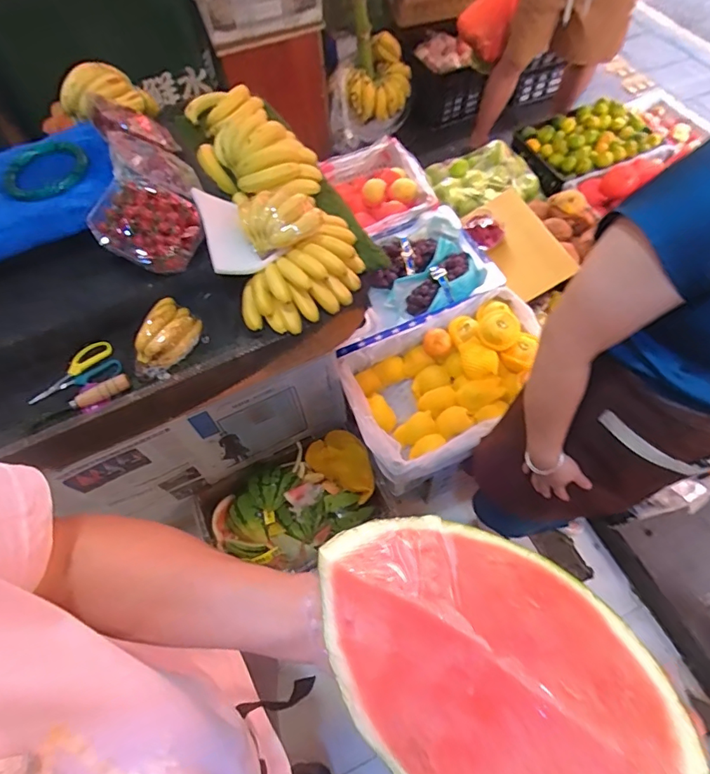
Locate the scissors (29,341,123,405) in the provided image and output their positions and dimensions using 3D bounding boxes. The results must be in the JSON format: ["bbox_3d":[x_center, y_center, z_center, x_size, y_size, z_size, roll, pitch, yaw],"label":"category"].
[{"bbox_3d":[-0.468,-0.015,0.792,0.150,0.017,0.065,-30,77,-6],"label":"scissors"}]

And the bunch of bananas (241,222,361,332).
[{"bbox_3d":[-0.081,-0.175,0.786,0.221,0.097,0.105,-31,63,-14],"label":"bunch of bananas"}]

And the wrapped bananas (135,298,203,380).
[{"bbox_3d":[-0.305,-0.079,0.776,0.059,0.068,0.129,17,63,12],"label":"wrapped bananas"}]

